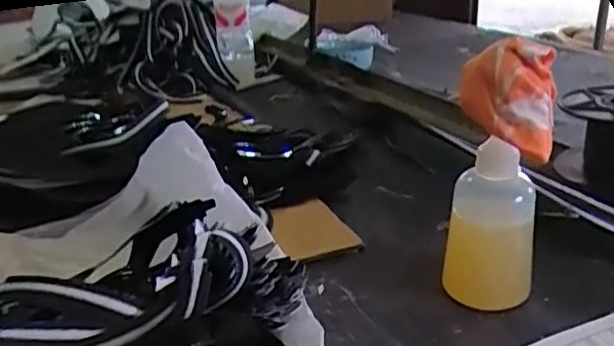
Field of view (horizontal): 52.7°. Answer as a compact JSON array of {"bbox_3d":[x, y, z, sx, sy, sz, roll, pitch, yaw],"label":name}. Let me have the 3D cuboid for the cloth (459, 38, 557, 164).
[{"bbox_3d":[0.128,-0.051,0.399,0.061,0.064,0.051,5,22,15],"label":"cloth"}]

